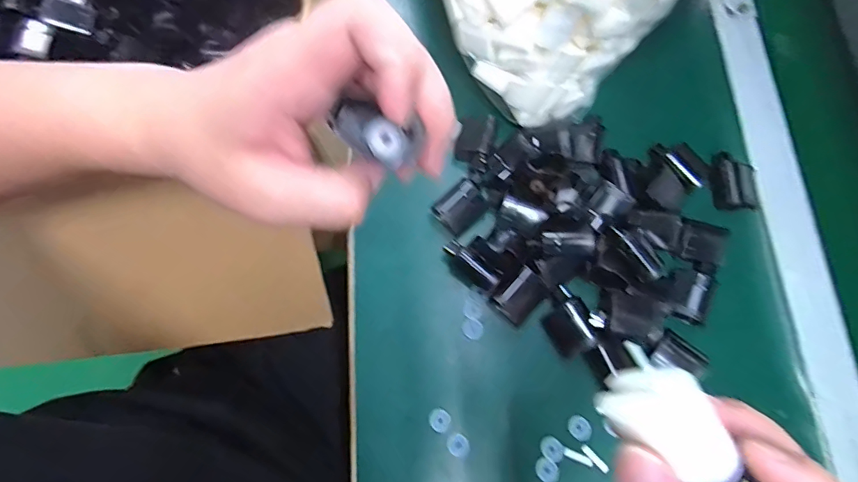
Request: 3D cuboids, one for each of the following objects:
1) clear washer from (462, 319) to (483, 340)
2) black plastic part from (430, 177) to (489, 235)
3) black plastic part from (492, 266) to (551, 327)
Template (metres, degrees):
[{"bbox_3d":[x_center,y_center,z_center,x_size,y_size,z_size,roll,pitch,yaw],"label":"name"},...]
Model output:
[{"bbox_3d":[0.039,0.079,0.430,0.018,0.005,0.017,0,73,-2],"label":"clear washer"},{"bbox_3d":[0.031,-0.032,0.455,0.035,0.020,0.049,44,77,11],"label":"black plastic part"},{"bbox_3d":[0.082,0.050,0.428,0.034,0.018,0.046,44,77,11],"label":"black plastic part"}]

